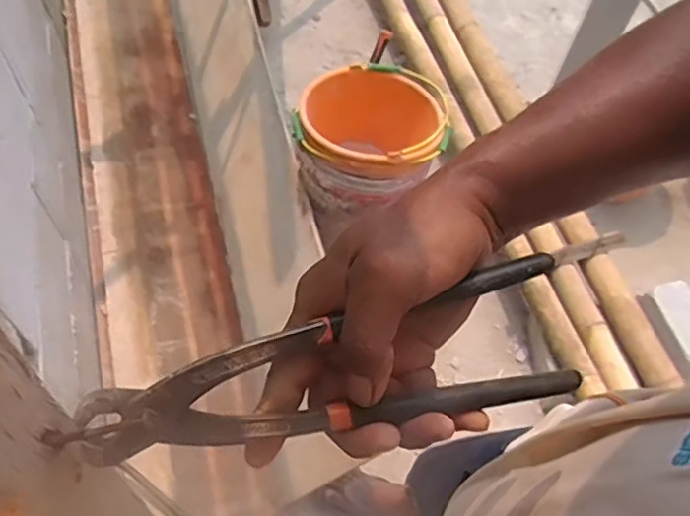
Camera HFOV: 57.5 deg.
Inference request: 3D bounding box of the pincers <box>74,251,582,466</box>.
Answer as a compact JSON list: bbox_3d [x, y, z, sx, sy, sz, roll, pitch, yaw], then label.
[{"bbox_3d":[-0.003,0.045,0.278,0.213,0.020,0.065,-8,93,-12],"label":"pincers"}]

